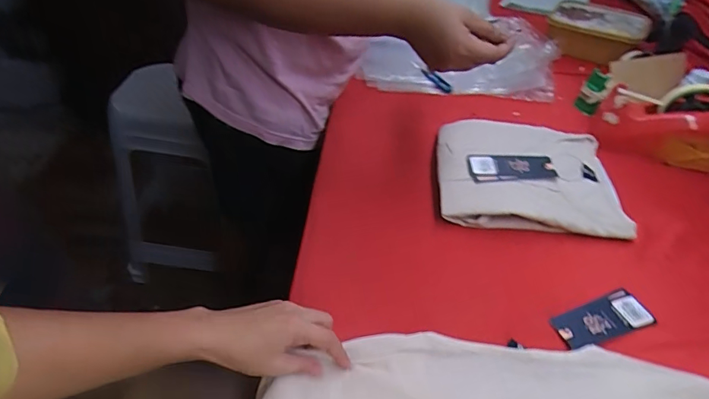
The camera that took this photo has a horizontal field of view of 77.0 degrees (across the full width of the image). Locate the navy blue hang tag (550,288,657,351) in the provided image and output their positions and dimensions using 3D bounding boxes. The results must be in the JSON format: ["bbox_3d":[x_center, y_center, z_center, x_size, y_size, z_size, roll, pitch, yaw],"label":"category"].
[{"bbox_3d":[0.282,0.136,0.508,0.115,0.008,0.046,-13,48,-15],"label":"navy blue hang tag"}]

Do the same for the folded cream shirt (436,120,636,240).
[{"bbox_3d":[0.251,-0.041,0.660,0.257,0.044,0.208,3,43,2],"label":"folded cream shirt"}]

